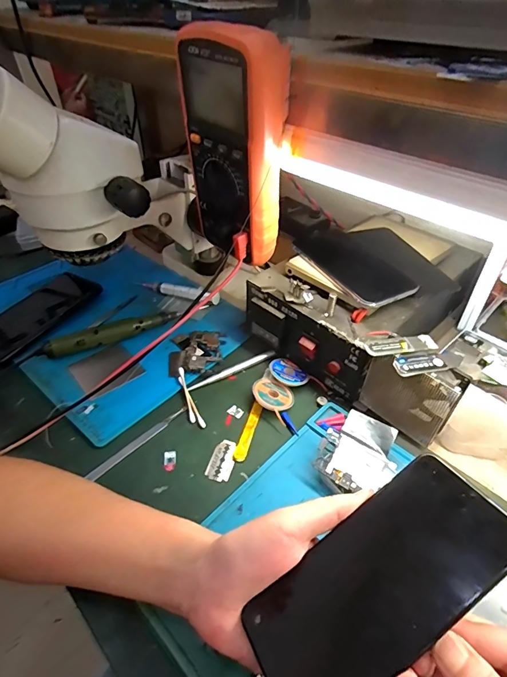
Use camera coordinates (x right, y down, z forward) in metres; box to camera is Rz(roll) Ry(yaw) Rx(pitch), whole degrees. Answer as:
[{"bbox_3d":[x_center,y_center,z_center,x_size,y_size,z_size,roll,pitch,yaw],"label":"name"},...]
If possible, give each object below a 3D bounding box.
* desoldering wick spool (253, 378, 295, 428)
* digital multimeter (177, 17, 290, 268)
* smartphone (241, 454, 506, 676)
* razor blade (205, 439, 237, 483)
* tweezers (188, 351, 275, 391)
[{"bbox_3d":[0.022,0.063,0.421,0.050,0.007,0.041,34,37,18],"label":"desoldering wick spool"},{"bbox_3d":[-0.015,-0.154,0.331,0.052,0.167,0.086,-27,48,-26],"label":"digital multimeter"},{"bbox_3d":[0.070,0.138,0.223,0.155,0.005,0.072,-38,37,-7],"label":"smartphone"},{"bbox_3d":[-0.028,0.115,0.372,0.022,0.004,0.042,18,43,8],"label":"razor blade"},{"bbox_3d":[-0.024,0.036,0.454,0.109,0.004,0.013,-23,47,-23],"label":"tweezers"}]

